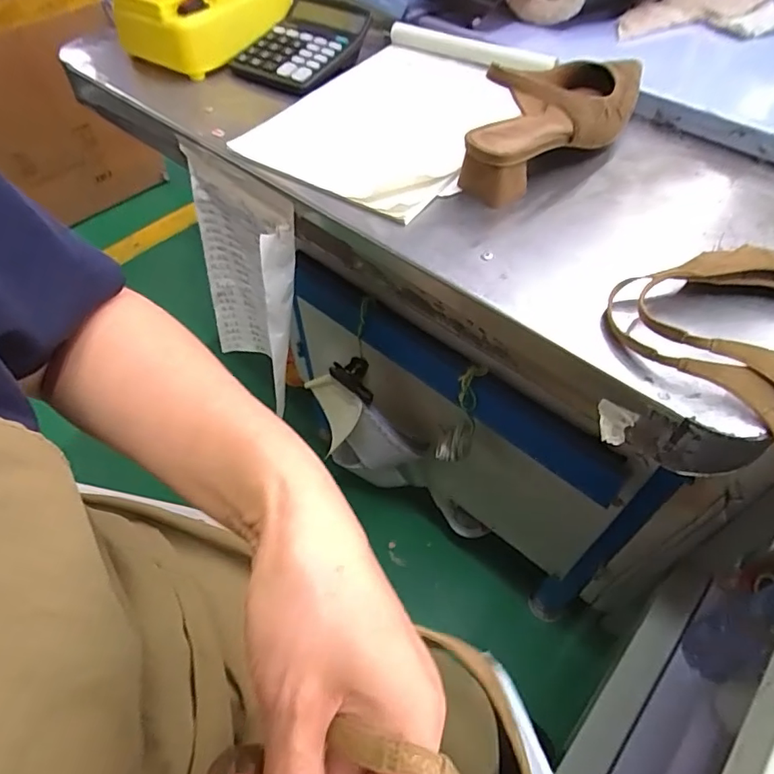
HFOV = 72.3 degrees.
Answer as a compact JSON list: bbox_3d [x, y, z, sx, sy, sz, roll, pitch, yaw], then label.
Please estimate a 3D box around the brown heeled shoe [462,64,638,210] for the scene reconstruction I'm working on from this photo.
[{"bbox_3d":[0.163,-0.254,0.475,0.081,0.091,0.233,34,60,23],"label":"brown heeled shoe"}]

